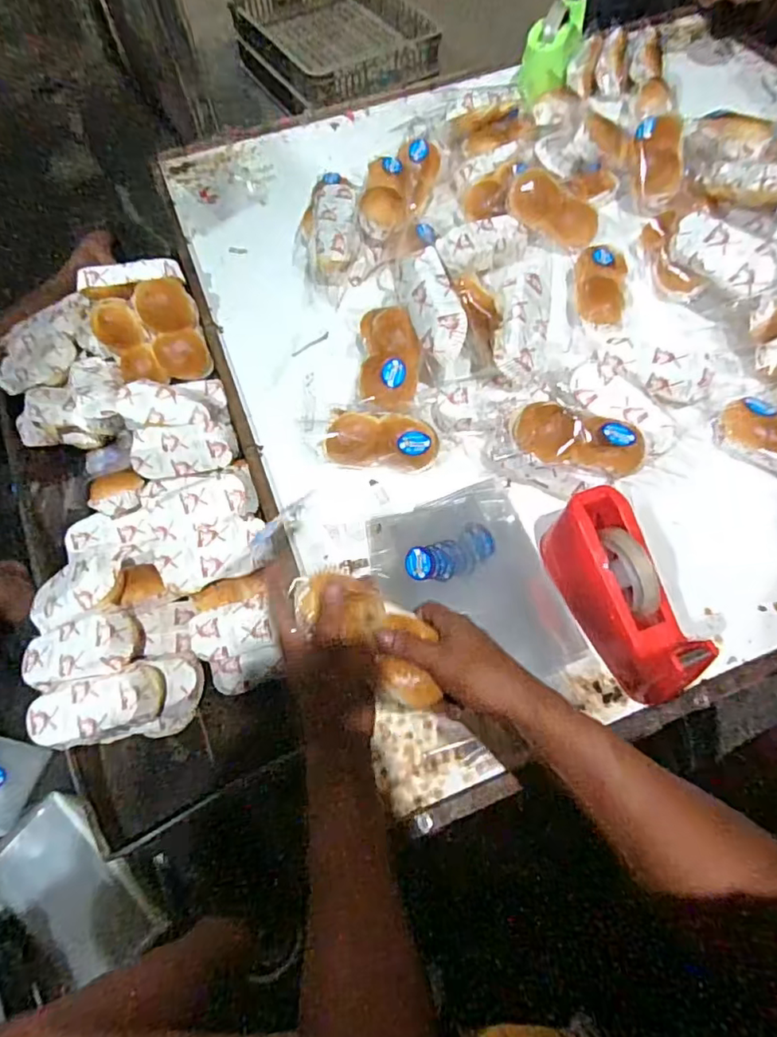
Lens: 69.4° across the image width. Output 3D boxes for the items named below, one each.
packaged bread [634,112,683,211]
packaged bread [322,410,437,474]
[{"bbox_3d":[0.420,-0.558,0.873,0.060,0.047,0.155,-3,91,2],"label":"packaged bread"},{"bbox_3d":[-0.008,-0.094,0.682,0.137,0.057,0.054,3,62,5],"label":"packaged bread"}]

